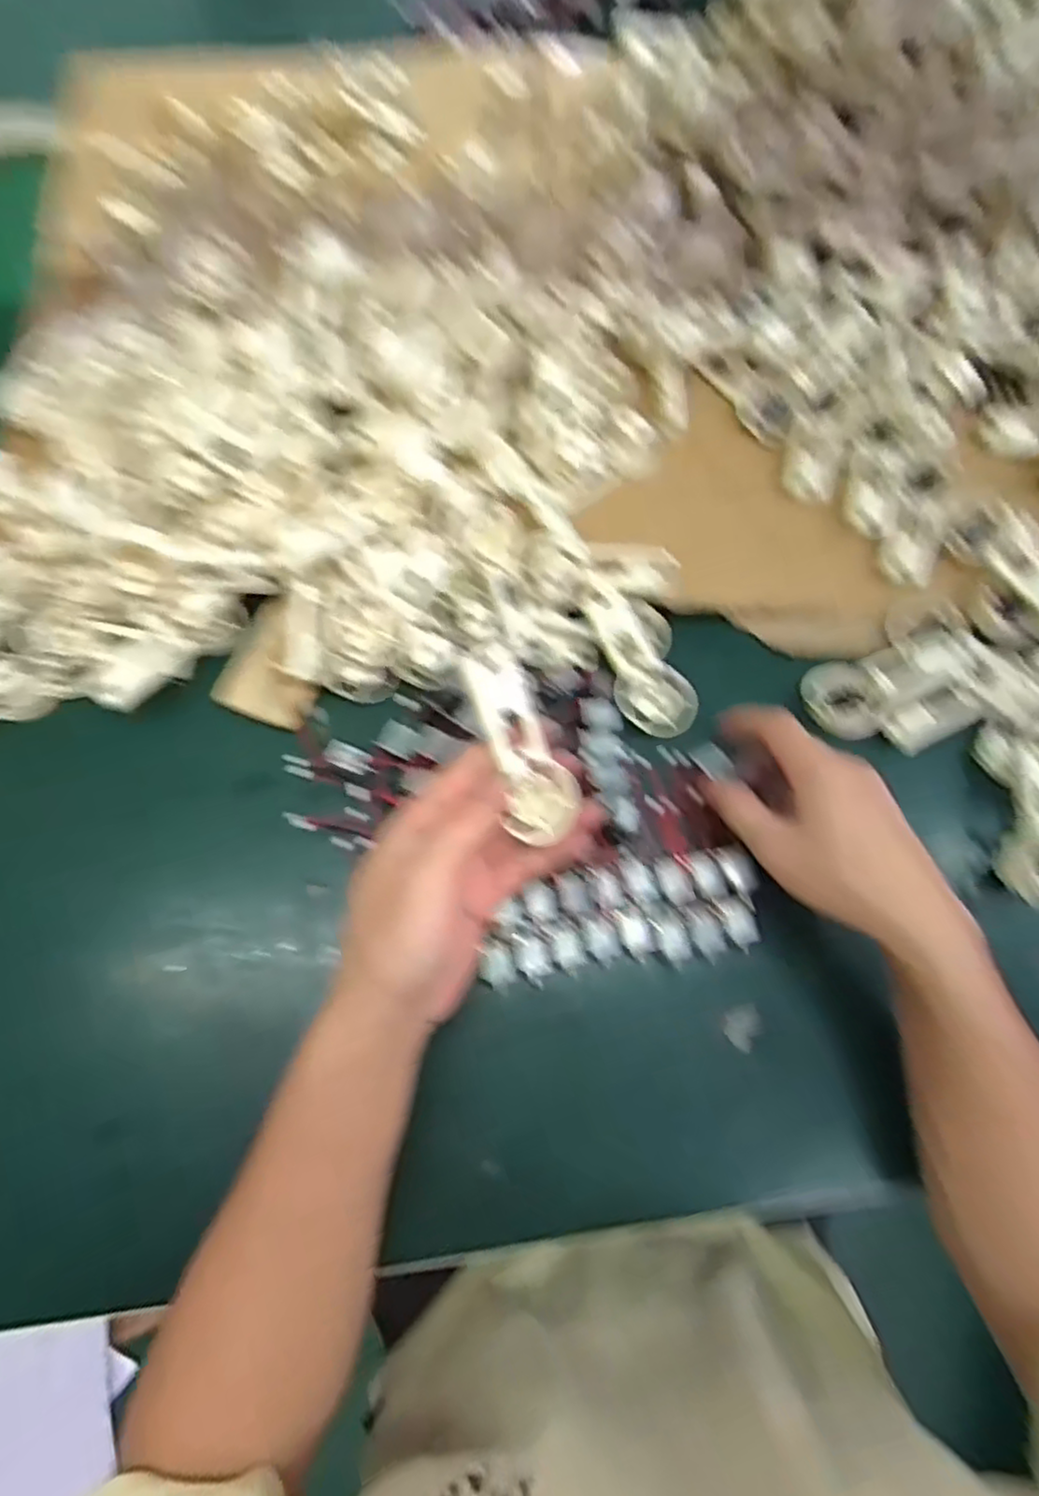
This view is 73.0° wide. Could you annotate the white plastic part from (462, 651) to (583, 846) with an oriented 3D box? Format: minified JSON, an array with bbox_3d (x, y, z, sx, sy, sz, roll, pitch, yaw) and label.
[{"bbox_3d":[0.001,-0.001,0.326,0.036,0.011,0.092,-27,113,-11],"label":"white plastic part"}]

